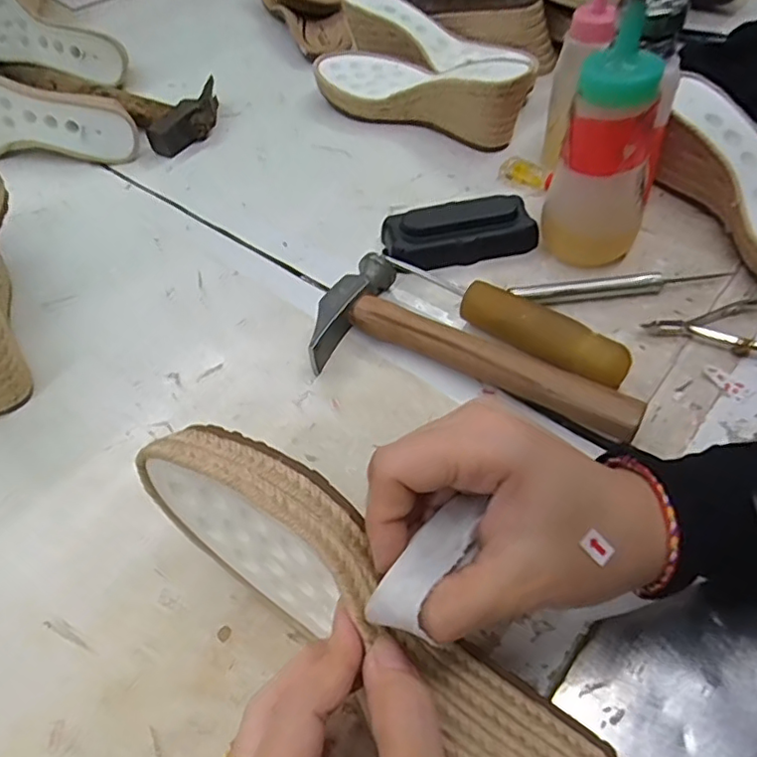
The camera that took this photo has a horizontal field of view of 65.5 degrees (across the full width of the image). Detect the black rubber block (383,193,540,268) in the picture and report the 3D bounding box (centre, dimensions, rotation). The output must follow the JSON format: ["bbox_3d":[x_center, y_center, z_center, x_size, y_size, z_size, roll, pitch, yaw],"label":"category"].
[{"bbox_3d":[0.059,-0.103,0.422,0.105,0.027,0.045,-9,52,-2],"label":"black rubber block"}]

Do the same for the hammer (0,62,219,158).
[{"bbox_3d":[-0.269,-0.297,0.608,0.269,0.028,0.101,27,59,23],"label":"hammer"}]

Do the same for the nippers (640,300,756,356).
[{"bbox_3d":[0.217,-0.029,0.360,0.097,0.009,0.045,-7,52,-1],"label":"nippers"}]

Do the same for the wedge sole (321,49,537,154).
[{"bbox_3d":[0.034,-0.269,0.536,0.085,0.066,0.222,-38,59,-23],"label":"wedge sole"}]

